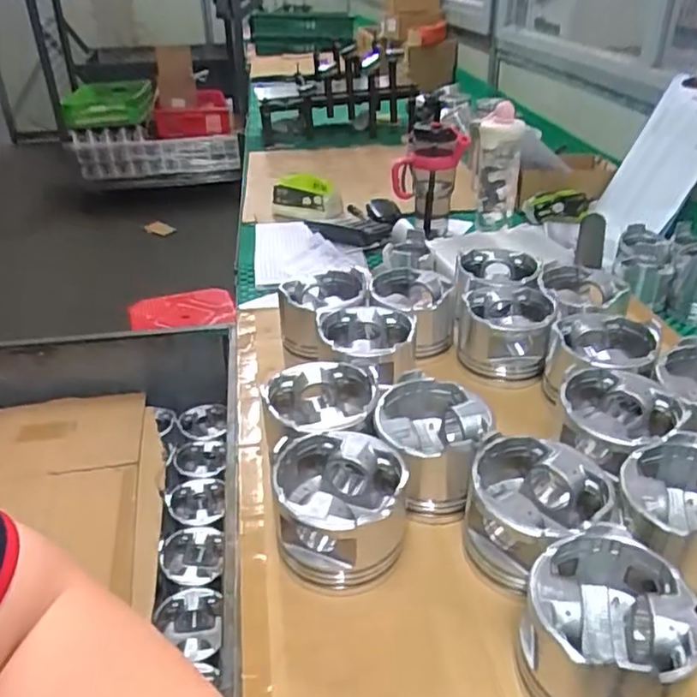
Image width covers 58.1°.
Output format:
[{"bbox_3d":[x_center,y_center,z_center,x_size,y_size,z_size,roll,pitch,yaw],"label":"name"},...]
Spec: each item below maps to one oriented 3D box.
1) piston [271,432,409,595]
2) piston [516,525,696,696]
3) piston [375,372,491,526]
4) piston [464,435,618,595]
[{"bbox_3d":[-0.006,0.122,0.491,0.097,0.069,0.102,1,32,3],"label":"piston"},{"bbox_3d":[0.161,0.176,0.391,0.103,0.085,0.099,-1,32,0],"label":"piston"},{"bbox_3d":[0.069,0.085,0.550,0.097,0.078,0.110,11,34,17],"label":"piston"},{"bbox_3d":[0.144,0.123,0.482,0.095,0.072,0.101,-1,32,0],"label":"piston"}]

